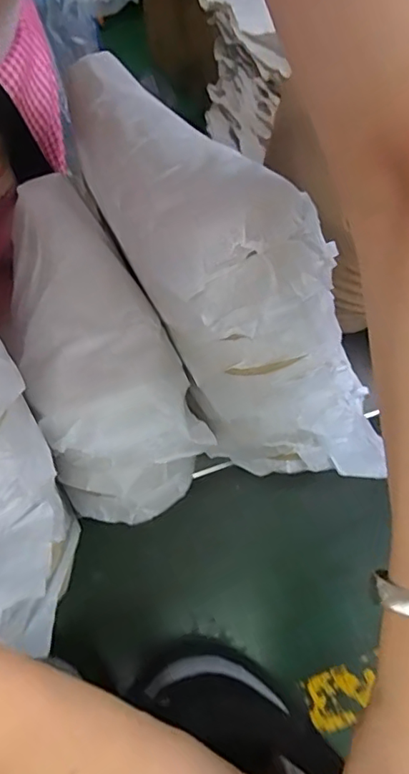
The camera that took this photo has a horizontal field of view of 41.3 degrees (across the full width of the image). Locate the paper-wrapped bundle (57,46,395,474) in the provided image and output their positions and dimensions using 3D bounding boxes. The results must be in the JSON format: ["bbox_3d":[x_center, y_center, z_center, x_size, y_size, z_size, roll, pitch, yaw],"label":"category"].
[{"bbox_3d":[0.016,-0.064,0.319,0.091,0.116,0.309,-33,93,-14],"label":"paper-wrapped bundle"}]

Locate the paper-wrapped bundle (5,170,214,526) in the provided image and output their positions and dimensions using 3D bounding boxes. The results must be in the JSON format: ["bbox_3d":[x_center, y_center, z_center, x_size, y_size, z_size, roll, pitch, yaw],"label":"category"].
[{"bbox_3d":[-0.072,-0.022,0.358,0.090,0.071,0.206,-22,66,-9],"label":"paper-wrapped bundle"}]

